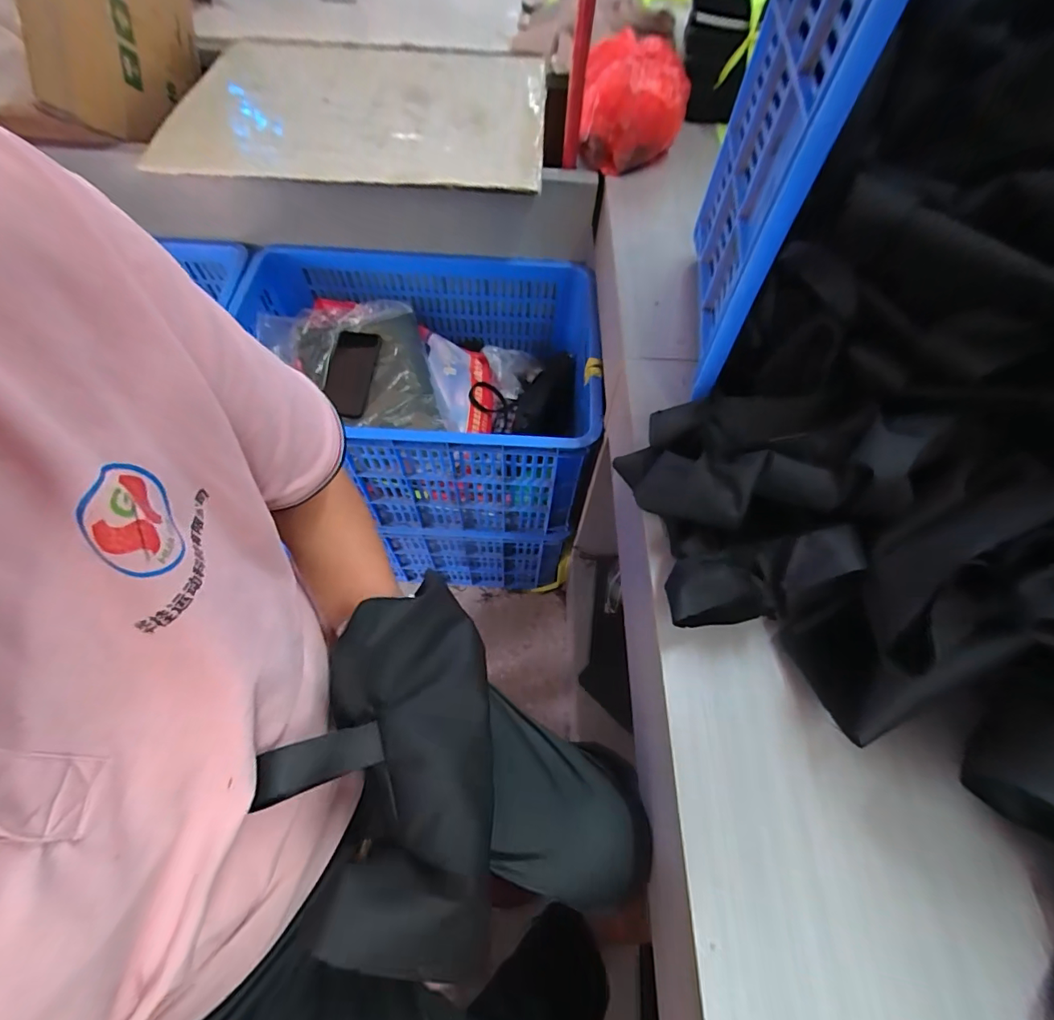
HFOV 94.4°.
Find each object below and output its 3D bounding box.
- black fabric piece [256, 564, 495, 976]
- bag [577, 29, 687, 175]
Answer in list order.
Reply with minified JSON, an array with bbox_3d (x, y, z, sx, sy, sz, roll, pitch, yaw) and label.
[{"bbox_3d":[-0.088,0.151,0.307,0.128,0.054,0.207,1,60,-2],"label":"black fabric piece"},{"bbox_3d":[0.168,-0.641,0.772,0.153,0.126,0.171,7,61,2],"label":"bag"}]

